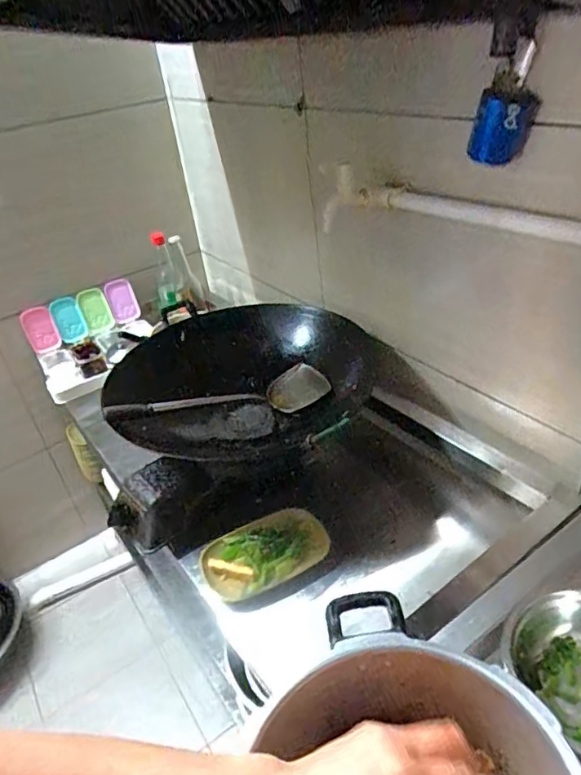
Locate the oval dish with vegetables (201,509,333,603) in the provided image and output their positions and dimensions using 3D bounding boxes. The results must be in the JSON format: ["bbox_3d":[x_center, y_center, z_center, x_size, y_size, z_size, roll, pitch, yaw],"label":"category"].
[{"bbox_3d":[-0.040,0.261,0.873,0.195,0.039,0.113,-17,35,-13],"label":"oval dish with vegetables"}]

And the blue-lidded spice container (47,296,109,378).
[{"bbox_3d":[-0.543,-0.128,1.405,0.077,0.171,0.184,-22,37,-20],"label":"blue-lidded spice container"}]

